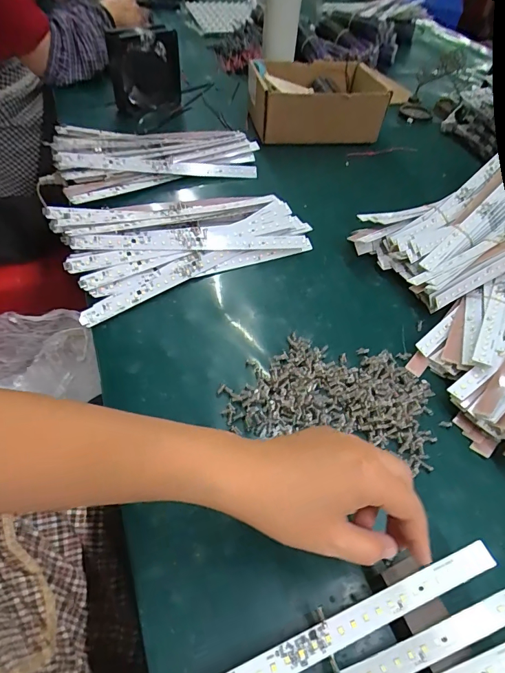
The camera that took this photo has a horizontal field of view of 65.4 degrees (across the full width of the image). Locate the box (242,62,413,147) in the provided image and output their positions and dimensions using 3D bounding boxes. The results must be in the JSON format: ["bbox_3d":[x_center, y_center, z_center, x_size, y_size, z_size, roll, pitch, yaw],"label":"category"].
[{"bbox_3d":[0.109,-0.440,0.734,0.223,0.087,0.196,-4,53,-9],"label":"box"}]

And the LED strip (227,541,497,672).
[{"bbox_3d":[0.042,0.203,0.260,0.280,0.019,0.018,-15,55,-17],"label":"LED strip"}]

